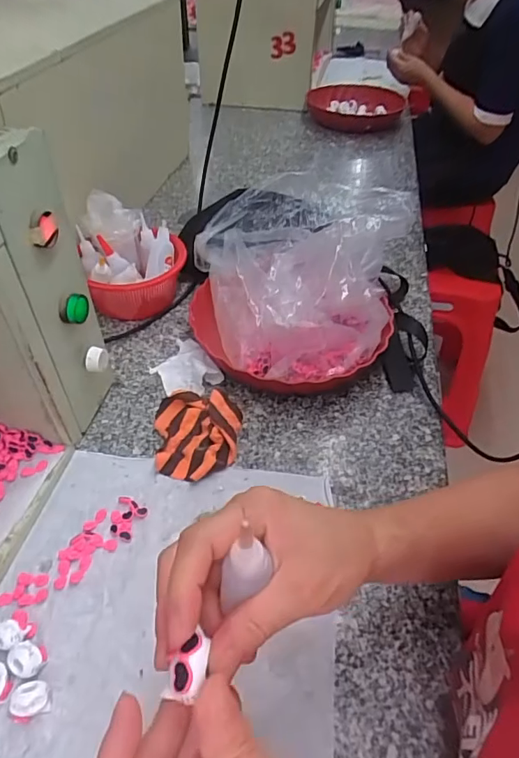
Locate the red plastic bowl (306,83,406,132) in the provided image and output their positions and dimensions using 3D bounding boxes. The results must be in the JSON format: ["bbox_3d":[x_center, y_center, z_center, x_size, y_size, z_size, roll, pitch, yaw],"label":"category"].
[{"bbox_3d":[0.237,-0.659,1.201,0.235,0.061,0.224,4,45,2],"label":"red plastic bowl"}]

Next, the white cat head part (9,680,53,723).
[{"bbox_3d":[-0.162,0.227,0.347,0.024,0.022,0.022,-4,45,-6],"label":"white cat head part"}]

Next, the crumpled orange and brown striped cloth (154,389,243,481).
[{"bbox_3d":[-0.065,0.057,0.515,0.087,0.026,0.105,-4,45,-6],"label":"crumpled orange and brown striped cloth"}]

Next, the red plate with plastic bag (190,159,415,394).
[{"bbox_3d":[0.050,-0.145,0.636,0.269,0.121,0.369,18,47,15],"label":"red plate with plastic bag"}]

